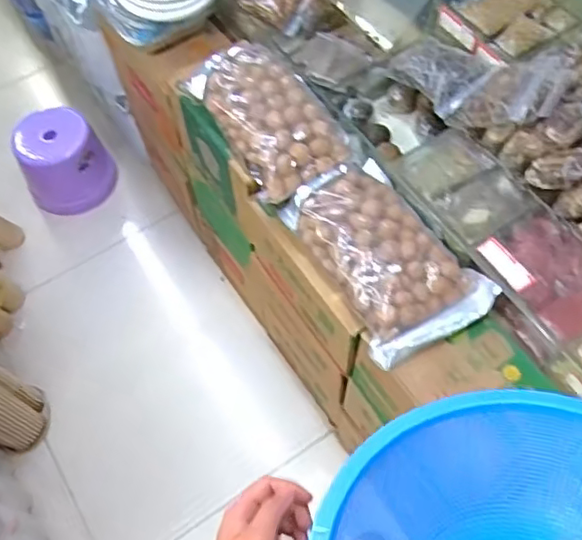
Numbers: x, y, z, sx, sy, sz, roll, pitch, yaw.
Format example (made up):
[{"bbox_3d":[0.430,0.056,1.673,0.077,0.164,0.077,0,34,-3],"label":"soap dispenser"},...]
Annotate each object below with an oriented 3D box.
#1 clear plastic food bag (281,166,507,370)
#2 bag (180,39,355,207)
[{"bbox_3d":[0.144,-0.020,0.983,0.202,0.061,0.331,-32,65,-15],"label":"clear plastic food bag"},{"bbox_3d":[-0.036,-0.275,1.080,0.190,0.074,0.302,-28,64,-14],"label":"bag"}]

